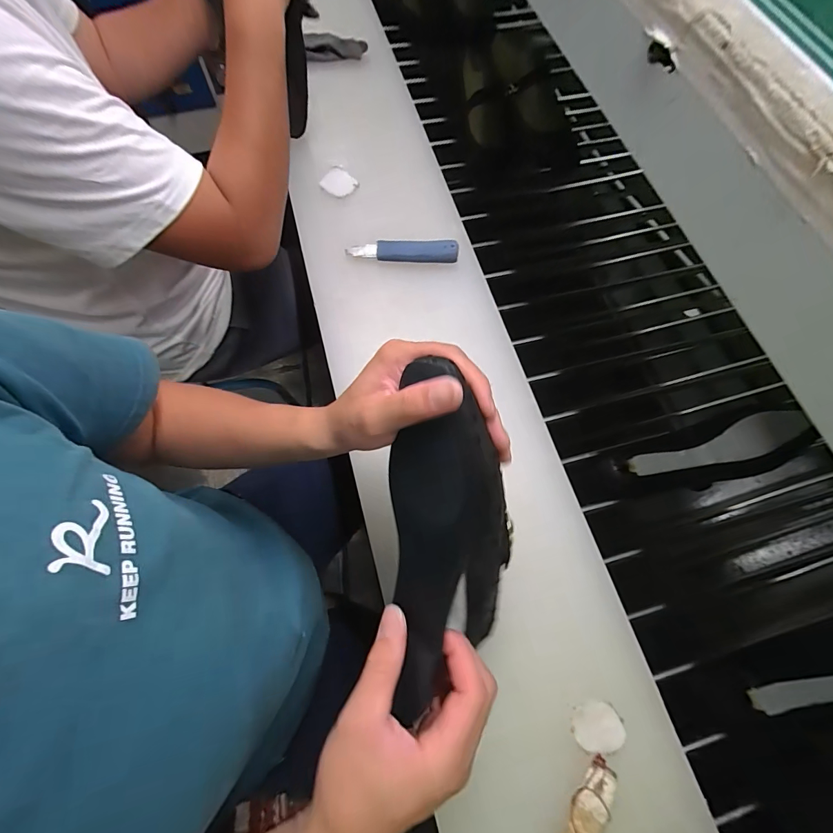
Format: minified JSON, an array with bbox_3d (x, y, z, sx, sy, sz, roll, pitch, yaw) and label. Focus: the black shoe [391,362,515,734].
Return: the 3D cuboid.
[{"bbox_3d":[0.028,0.085,0.287,0.089,0.062,0.243,-1,100,0],"label":"black shoe"}]

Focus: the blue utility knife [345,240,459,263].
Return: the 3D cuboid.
[{"bbox_3d":[-0.020,-0.235,0.548,0.154,0.022,0.026,2,69,1],"label":"blue utility knife"}]

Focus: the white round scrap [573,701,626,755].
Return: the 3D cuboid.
[{"bbox_3d":[0.172,0.294,0.366,0.046,0.004,0.038,-10,62,-4],"label":"white round scrap"}]

